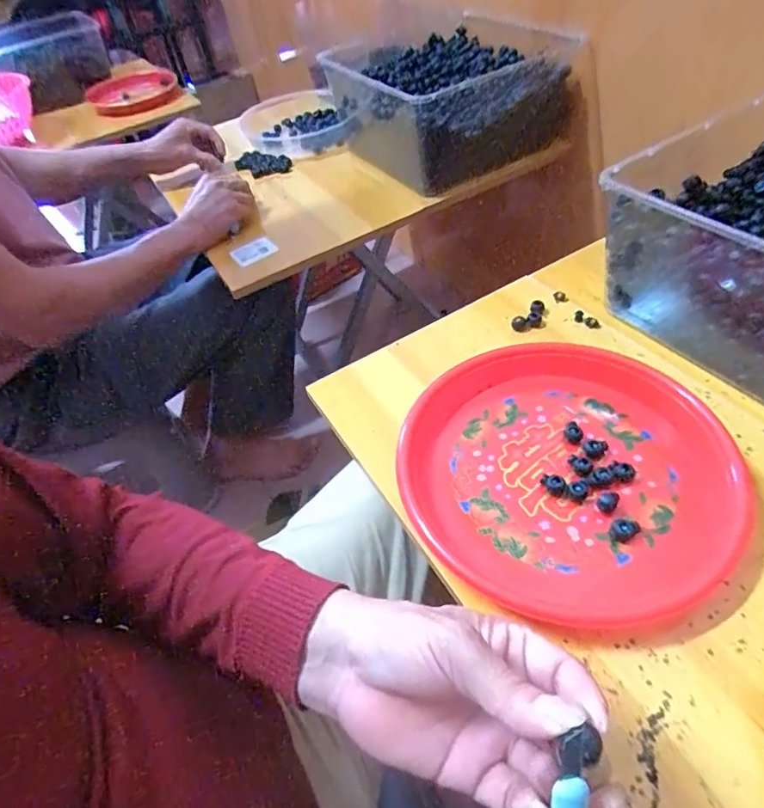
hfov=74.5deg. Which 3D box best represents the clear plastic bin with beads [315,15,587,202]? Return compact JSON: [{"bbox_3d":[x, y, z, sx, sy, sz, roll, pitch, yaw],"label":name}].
[{"bbox_3d":[0.112,-0.507,0.830,0.328,0.137,0.325,-26,50,-12],"label":"clear plastic bin with beads"}]

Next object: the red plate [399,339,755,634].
[{"bbox_3d":[0.147,0.047,0.405,0.247,0.030,0.242,-4,48,4],"label":"red plate"}]

